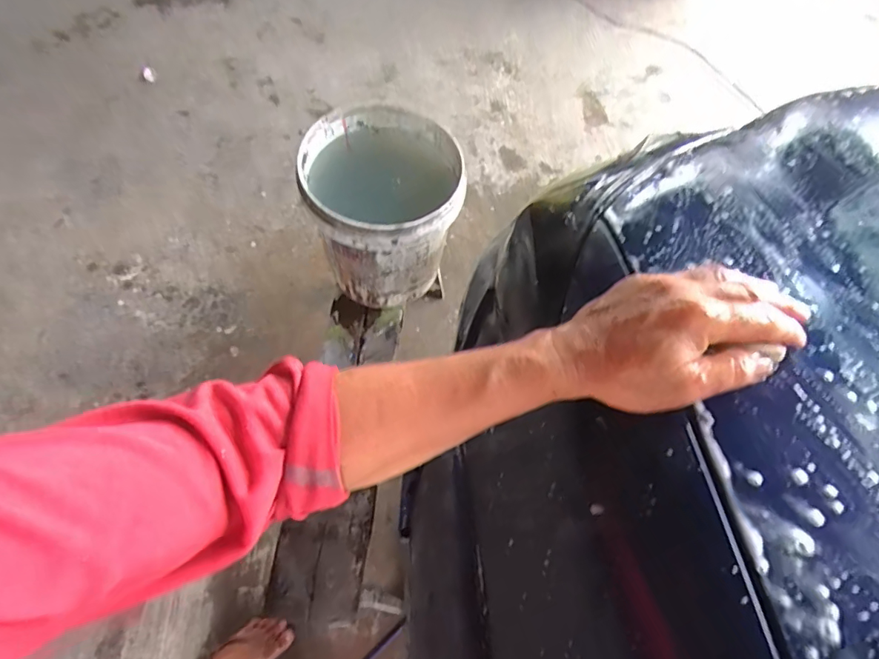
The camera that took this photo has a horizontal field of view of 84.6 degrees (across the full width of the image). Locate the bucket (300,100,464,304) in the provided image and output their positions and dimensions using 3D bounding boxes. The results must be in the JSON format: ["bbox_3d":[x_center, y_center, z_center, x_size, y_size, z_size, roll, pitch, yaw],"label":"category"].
[{"bbox_3d":[-0.112,-0.238,0.996,0.285,0.297,0.316,3,64,-2],"label":"bucket"}]

